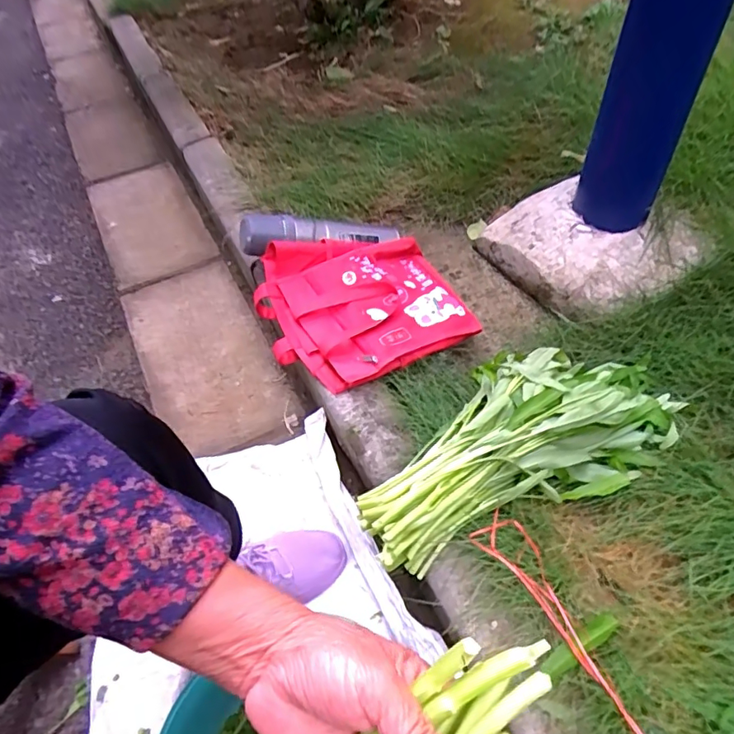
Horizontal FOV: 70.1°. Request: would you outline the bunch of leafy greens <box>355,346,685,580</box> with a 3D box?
[{"bbox_3d":[0.183,0.071,0.649,0.422,0.078,0.207,-19,53,-10],"label":"bunch of leafy greens"}]

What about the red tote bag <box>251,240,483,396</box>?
[{"bbox_3d":[-0.008,-0.106,0.834,0.307,0.066,0.273,-23,53,-13],"label":"red tote bag"}]

